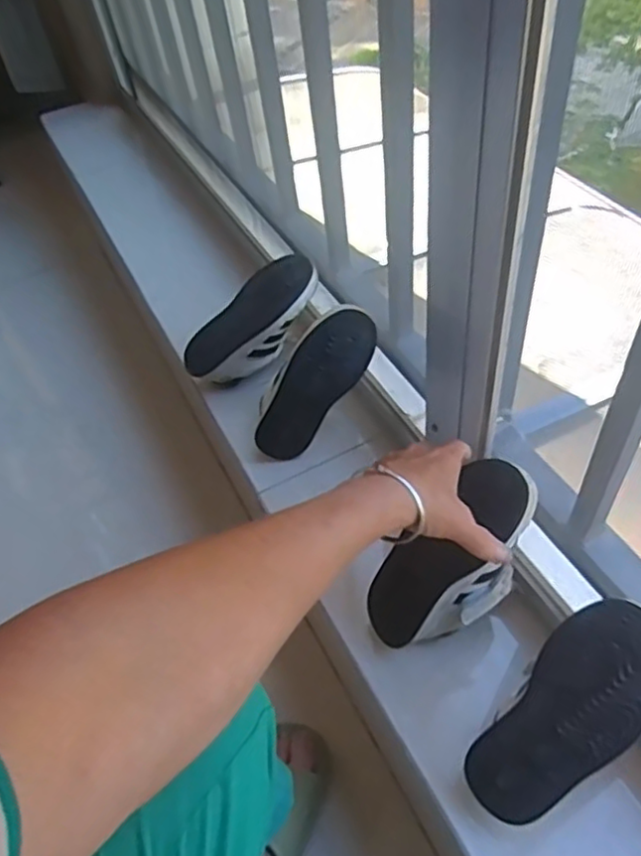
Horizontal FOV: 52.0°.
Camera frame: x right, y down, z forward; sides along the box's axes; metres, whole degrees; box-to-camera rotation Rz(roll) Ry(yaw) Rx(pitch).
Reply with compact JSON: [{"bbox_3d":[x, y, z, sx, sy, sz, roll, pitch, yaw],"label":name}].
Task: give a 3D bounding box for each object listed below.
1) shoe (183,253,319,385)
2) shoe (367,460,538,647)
[{"bbox_3d":[-0.078,-0.128,0.790,0.184,0.063,0.084,-44,57,11],"label":"shoe"},{"bbox_3d":[0.115,0.108,0.547,0.064,0.182,0.081,-2,41,-48],"label":"shoe"}]

